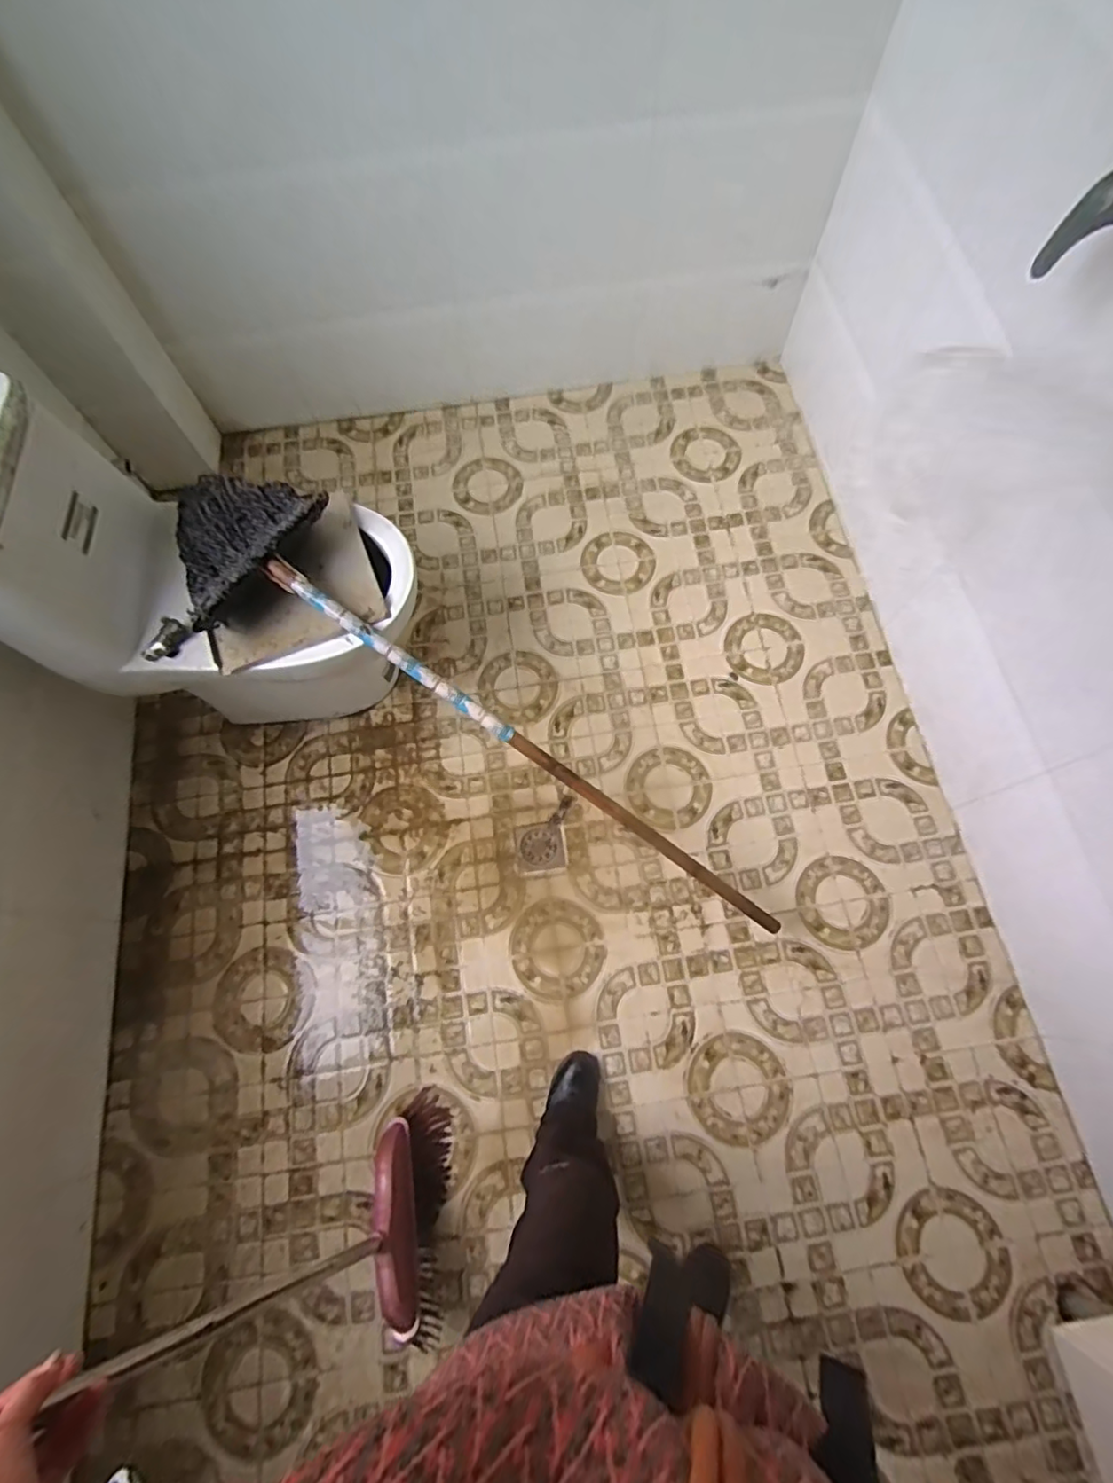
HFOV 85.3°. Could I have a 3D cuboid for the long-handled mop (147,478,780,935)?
[{"bbox_3d":[-0.126,-0.048,1.045,1.282,0.127,0.324,32,75,-4],"label":"long-handled mop"}]

